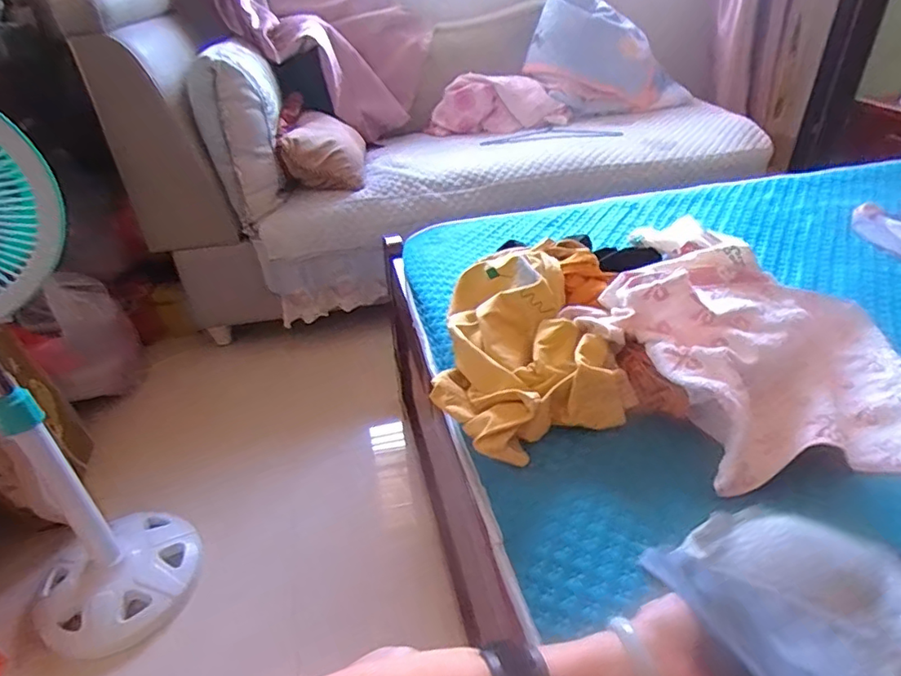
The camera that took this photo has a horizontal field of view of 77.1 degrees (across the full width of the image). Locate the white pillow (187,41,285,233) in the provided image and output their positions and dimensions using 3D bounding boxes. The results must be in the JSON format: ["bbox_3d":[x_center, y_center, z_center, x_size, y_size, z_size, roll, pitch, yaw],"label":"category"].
[{"bbox_3d":[-0.529,-0.544,1.475,0.165,0.368,0.386,-11,36,-11],"label":"white pillow"}]

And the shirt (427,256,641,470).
[{"bbox_3d":[0.067,-0.012,0.768,0.214,0.102,0.362,-13,37,-13],"label":"shirt"}]

